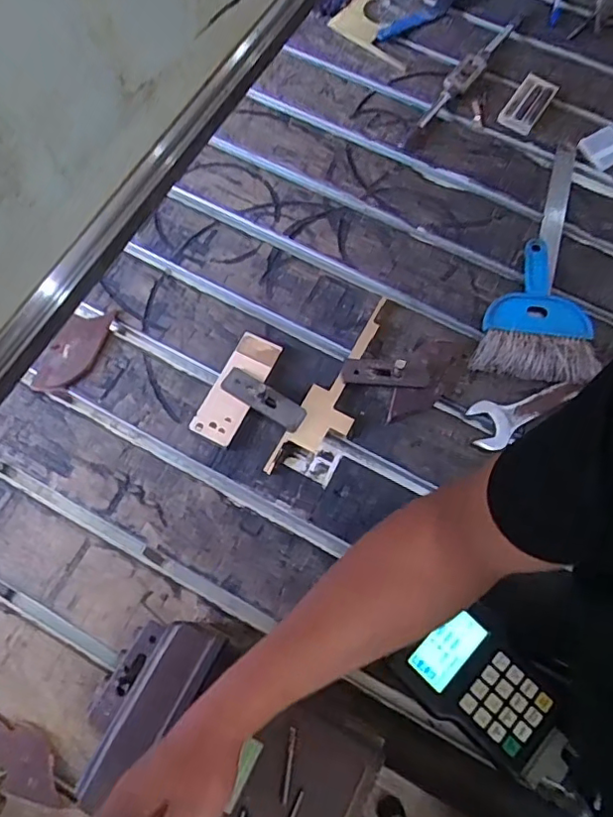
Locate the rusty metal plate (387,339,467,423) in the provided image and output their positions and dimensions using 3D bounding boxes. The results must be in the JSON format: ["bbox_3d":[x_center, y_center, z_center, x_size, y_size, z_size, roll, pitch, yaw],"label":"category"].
[{"bbox_3d":[0.138,-0.032,0.642,0.054,0.014,0.119,28,72,8],"label":"rusty metal plate"}]

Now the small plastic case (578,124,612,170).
[{"bbox_3d":[0.407,-0.356,0.770,0.068,0.011,0.055,-30,74,-12],"label":"small plastic case"}]

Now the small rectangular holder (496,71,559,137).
[{"bbox_3d":[0.321,-0.442,0.815,0.050,0.013,0.112,34,73,10],"label":"small rectangular holder"}]

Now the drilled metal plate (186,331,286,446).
[{"bbox_3d":[-0.077,-0.023,0.635,0.047,0.018,0.131,26,72,8],"label":"drilled metal plate"}]

